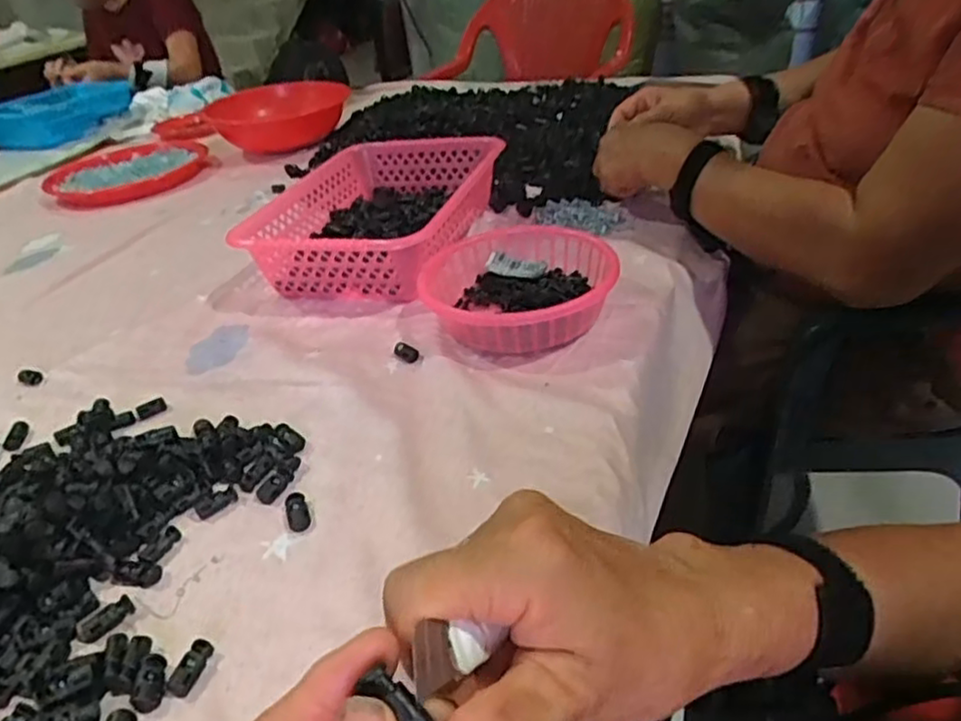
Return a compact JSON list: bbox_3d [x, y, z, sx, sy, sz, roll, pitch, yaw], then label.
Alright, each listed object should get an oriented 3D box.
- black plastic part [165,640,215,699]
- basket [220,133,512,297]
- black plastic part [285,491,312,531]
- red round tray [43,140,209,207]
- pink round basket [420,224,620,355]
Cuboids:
[{"bbox_3d":[-0.152,0.161,0.361,0.013,0.007,0.029,8,36,18],"label":"black plastic part"},{"bbox_3d":[-0.114,-0.159,0.773,0.213,0.088,0.296,3,35,17],"label":"basket"},{"bbox_3d":[-0.119,0.098,0.447,0.014,0.009,0.027,-15,35,-15],"label":"black plastic part"},{"bbox_3d":[-0.578,-0.313,1.131,0.201,0.032,0.261,3,35,11],"label":"red round tray"},{"bbox_3d":[0.033,-0.065,0.618,0.166,0.050,0.175,-6,34,4],"label":"pink round basket"}]

